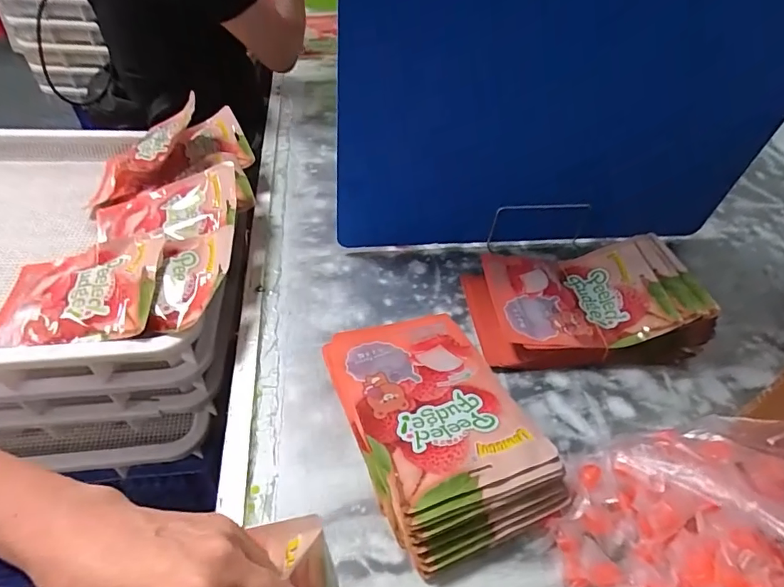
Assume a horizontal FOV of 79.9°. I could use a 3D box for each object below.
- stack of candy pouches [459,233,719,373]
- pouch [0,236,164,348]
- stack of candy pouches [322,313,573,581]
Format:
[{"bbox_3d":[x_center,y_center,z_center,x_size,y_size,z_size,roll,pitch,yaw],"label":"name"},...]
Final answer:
[{"bbox_3d":[0.236,0.005,0.605,0.269,0.084,0.169,-2,45,-7],"label":"stack of candy pouches"},{"bbox_3d":[-0.385,0.000,0.563,0.221,0.021,0.147,-9,55,10],"label":"pouch"},{"bbox_3d":[0.042,0.118,0.484,0.163,0.062,0.265,-14,48,-18],"label":"stack of candy pouches"}]

